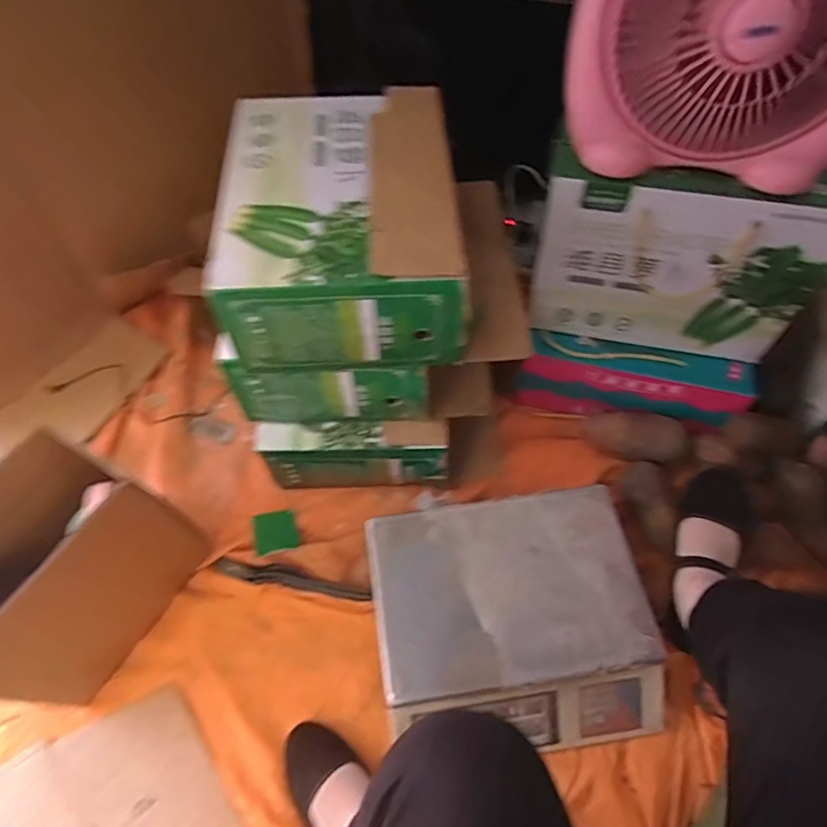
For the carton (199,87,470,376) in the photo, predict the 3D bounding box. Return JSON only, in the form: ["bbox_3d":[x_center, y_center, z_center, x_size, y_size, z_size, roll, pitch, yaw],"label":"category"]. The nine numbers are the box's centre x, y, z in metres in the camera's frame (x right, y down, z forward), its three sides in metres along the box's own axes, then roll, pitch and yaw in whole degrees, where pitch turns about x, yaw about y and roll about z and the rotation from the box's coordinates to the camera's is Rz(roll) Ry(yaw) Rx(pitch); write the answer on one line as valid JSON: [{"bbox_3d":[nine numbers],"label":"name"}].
[{"bbox_3d":[-0.084,-0.236,0.689,0.258,0.126,0.354,-3,59,-1],"label":"carton"}]

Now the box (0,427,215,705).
[{"bbox_3d":[-0.424,0.195,0.694,0.148,0.249,0.253,27,63,16],"label":"box"}]

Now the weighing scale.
[{"bbox_3d":[0.128,0.262,0.729,0.329,0.101,0.295,-9,59,-4],"label":"weighing scale"}]

